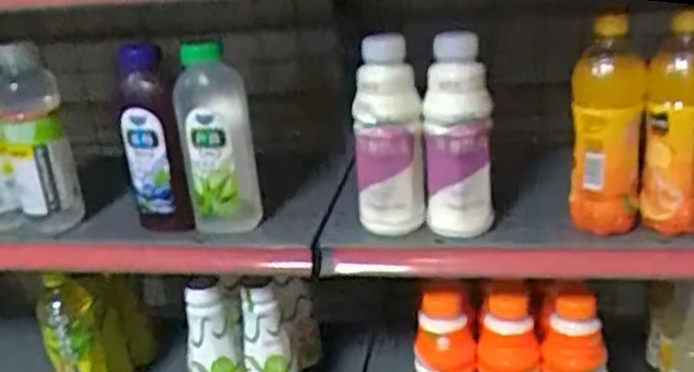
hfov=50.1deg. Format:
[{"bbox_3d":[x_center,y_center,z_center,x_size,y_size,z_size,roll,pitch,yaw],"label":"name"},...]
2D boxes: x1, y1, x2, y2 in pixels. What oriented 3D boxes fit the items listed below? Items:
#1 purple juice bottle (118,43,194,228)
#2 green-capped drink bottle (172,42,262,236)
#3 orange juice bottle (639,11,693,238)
[{"bbox_3d":[-0.212,-0.048,0.803,0.055,0.199,0.070,-14,23,-20],"label":"purple juice bottle"},{"bbox_3d":[-0.142,-0.051,0.808,0.079,0.194,0.078,-8,22,-7],"label":"green-capped drink bottle"},{"bbox_3d":[0.315,-0.055,0.696,0.065,0.196,0.059,6,24,26],"label":"orange juice bottle"}]

